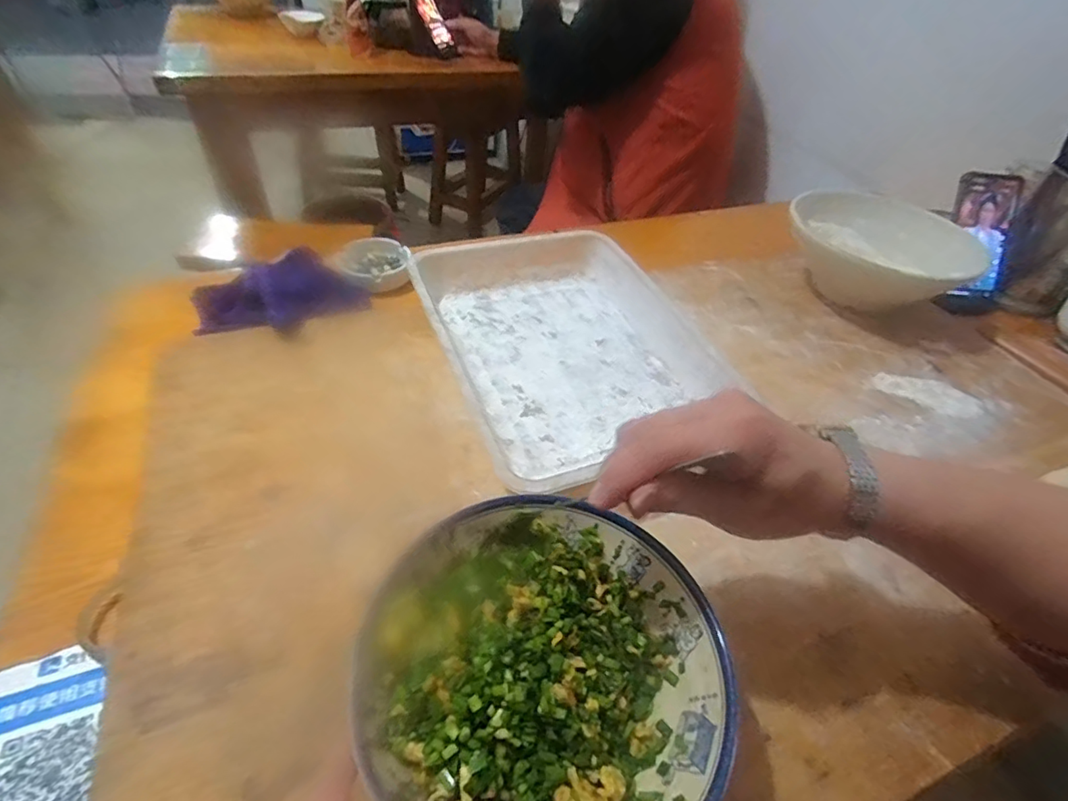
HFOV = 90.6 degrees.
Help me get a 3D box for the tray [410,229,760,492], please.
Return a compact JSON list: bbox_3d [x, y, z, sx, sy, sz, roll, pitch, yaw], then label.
[{"bbox_3d":[0.029,-0.061,0.514,0.241,0.060,0.295,-14,48,-20],"label":"tray"}]

